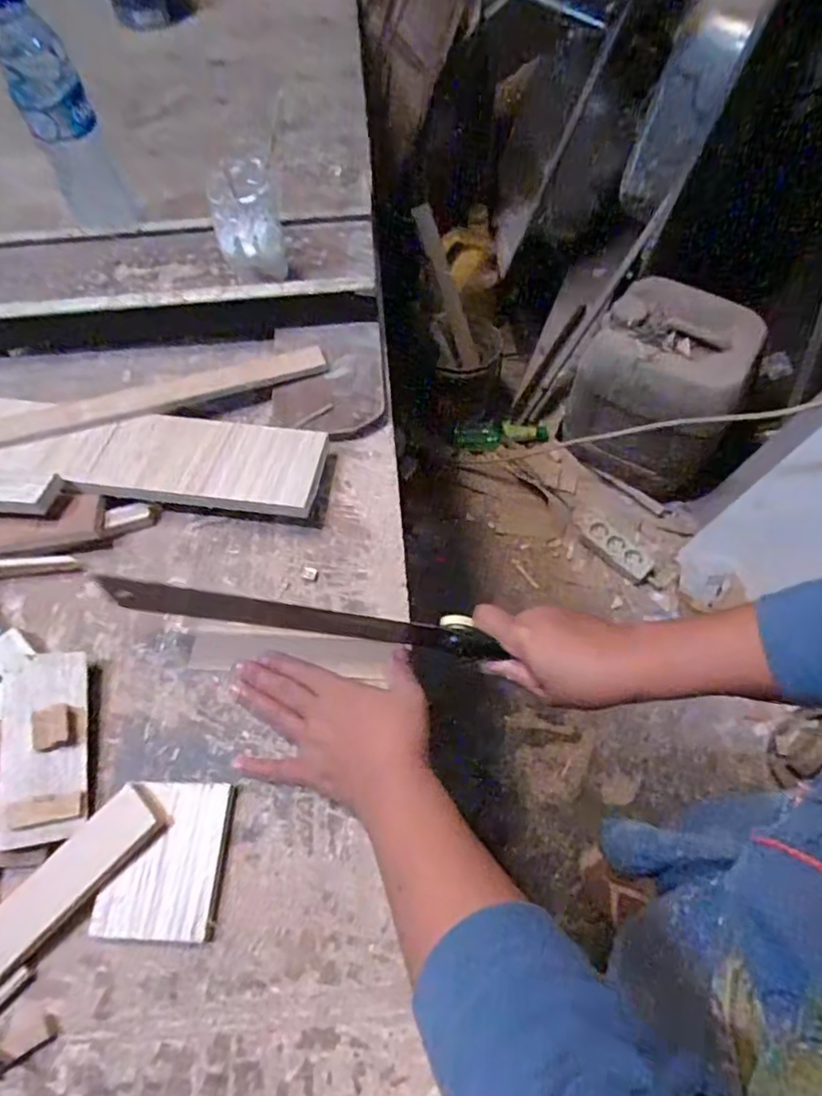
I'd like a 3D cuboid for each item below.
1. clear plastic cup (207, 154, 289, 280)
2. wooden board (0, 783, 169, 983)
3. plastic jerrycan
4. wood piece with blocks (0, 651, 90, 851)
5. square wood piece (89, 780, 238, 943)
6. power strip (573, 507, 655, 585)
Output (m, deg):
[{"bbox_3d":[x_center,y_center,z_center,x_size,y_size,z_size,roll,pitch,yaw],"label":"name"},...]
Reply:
[{"bbox_3d":[-0.161,-0.319,0.595,0.064,0.080,0.071,-14,64,-5],"label":"clear plastic cup"},{"bbox_3d":[-0.236,0.224,0.391,0.160,0.012,0.040,-41,70,-19],"label":"wooden board"},{"bbox_3d":[0.498,-0.313,1.236,0.305,0.326,0.257,31,69,16],"label":"plastic jerrycan"},{"bbox_3d":[-0.261,0.138,0.433,0.051,0.015,0.129,-11,64,-6],"label":"wood piece with blocks"},{"bbox_3d":[-0.166,0.210,0.414,0.073,0.013,0.094,3,63,1],"label":"square wood piece"},{"bbox_3d":[0.424,-0.012,1.298,0.069,0.036,0.203,-38,68,-15],"label":"power strip"}]

